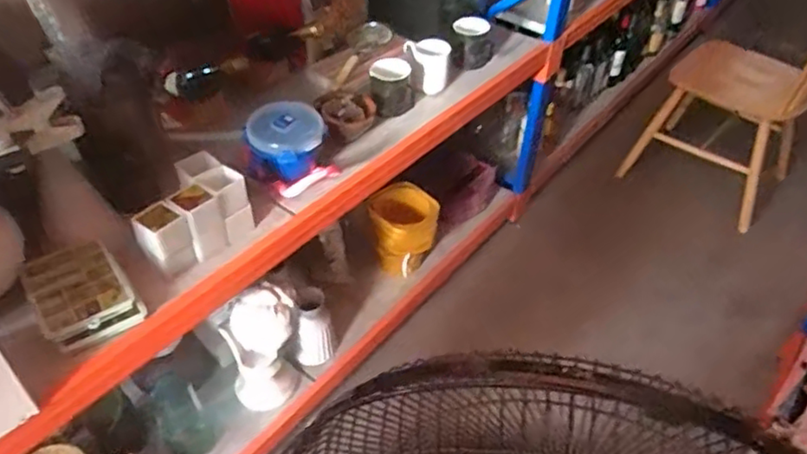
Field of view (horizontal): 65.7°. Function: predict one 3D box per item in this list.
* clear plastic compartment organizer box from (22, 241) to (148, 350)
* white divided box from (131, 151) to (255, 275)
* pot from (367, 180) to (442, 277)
[{"bbox_3d":[-0.491,0.098,0.948,0.127,0.052,0.182,-26,49,-27],"label":"clear plastic compartment organizer box"},{"bbox_3d":[-0.365,-0.020,1.044,0.124,0.122,0.184,34,51,30],"label":"white divided box"},{"bbox_3d":[0.002,0.006,1.682,0.177,0.198,0.161,1,43,-1],"label":"pot"}]

